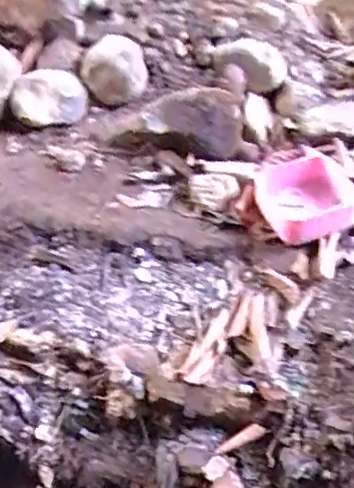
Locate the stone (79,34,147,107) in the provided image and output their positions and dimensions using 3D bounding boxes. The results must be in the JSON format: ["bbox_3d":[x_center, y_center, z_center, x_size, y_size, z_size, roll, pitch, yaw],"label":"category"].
[{"bbox_3d":[-0.105,-0.288,0.940,0.097,0.113,0.052,-14,10,22],"label":"stone"}]

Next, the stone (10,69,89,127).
[{"bbox_3d":[-0.206,-0.237,0.918,0.108,0.061,0.083,10,40,6],"label":"stone"}]

